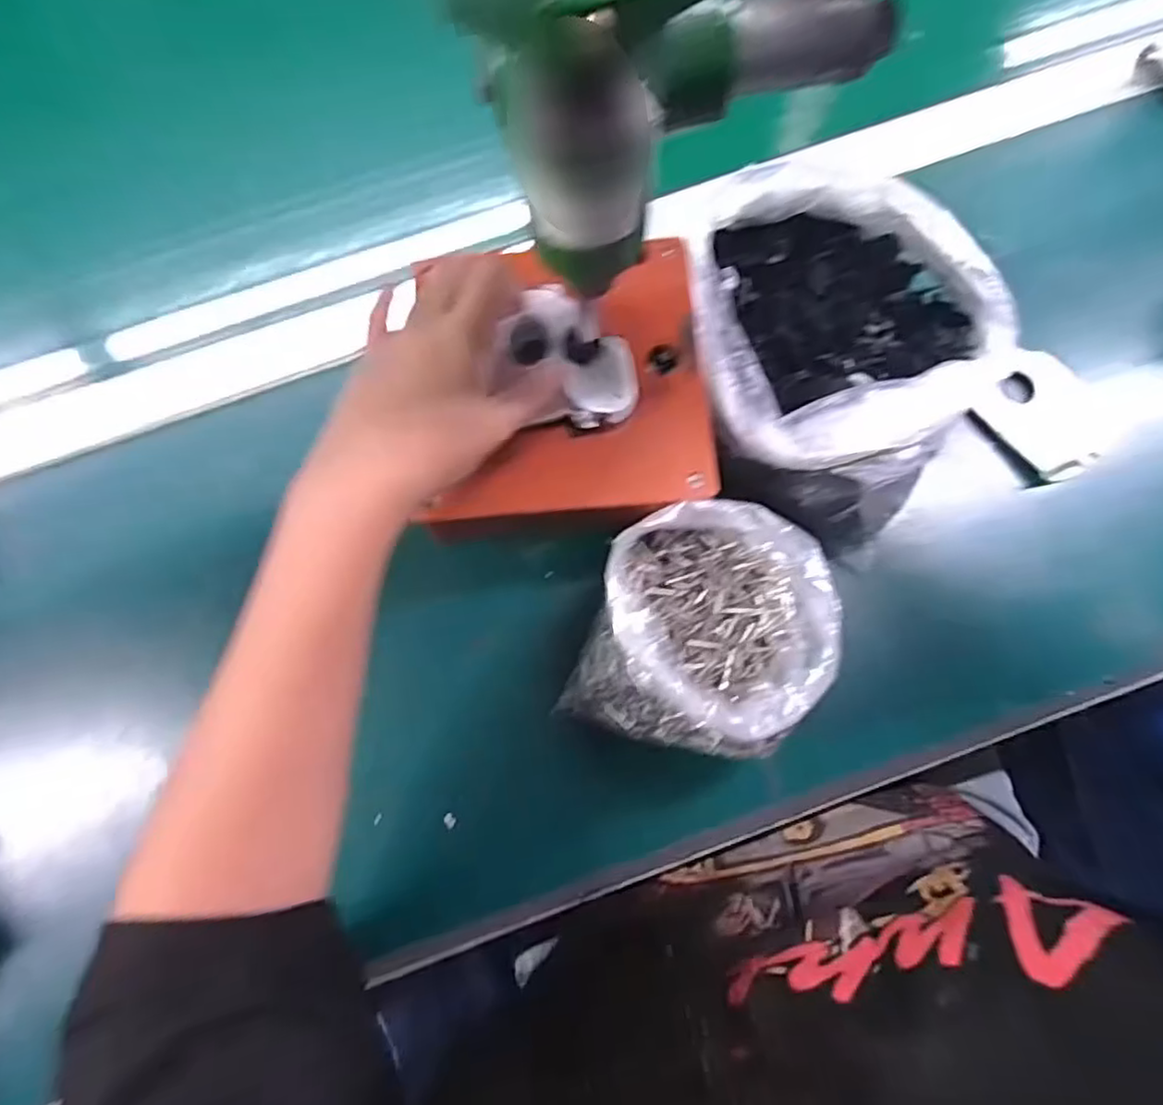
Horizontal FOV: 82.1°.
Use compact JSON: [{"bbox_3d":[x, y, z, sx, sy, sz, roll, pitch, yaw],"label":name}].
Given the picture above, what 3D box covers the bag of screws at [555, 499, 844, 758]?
[{"bbox_3d":[0.062,0.040,0.338,0.108,0.087,0.118,18,78,6],"label":"bag of screws"}]

